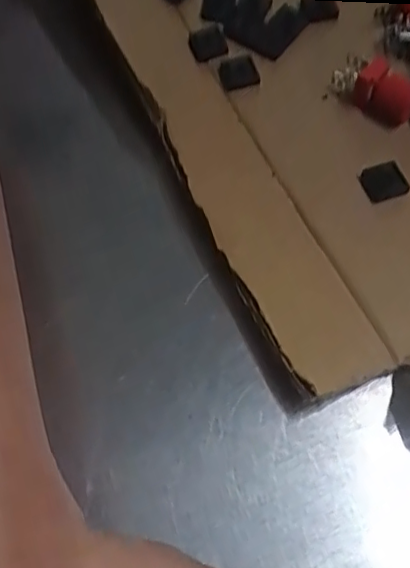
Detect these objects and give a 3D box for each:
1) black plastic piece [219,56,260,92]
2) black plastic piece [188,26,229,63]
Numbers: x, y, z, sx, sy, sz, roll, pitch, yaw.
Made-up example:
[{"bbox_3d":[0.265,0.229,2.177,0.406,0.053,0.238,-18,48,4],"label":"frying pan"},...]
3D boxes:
[{"bbox_3d":[0.014,-0.085,0.242,0.015,0.004,0.013,-11,63,-2],"label":"black plastic piece"},{"bbox_3d":[0.001,-0.100,0.247,0.015,0.004,0.015,-15,64,-4],"label":"black plastic piece"}]

